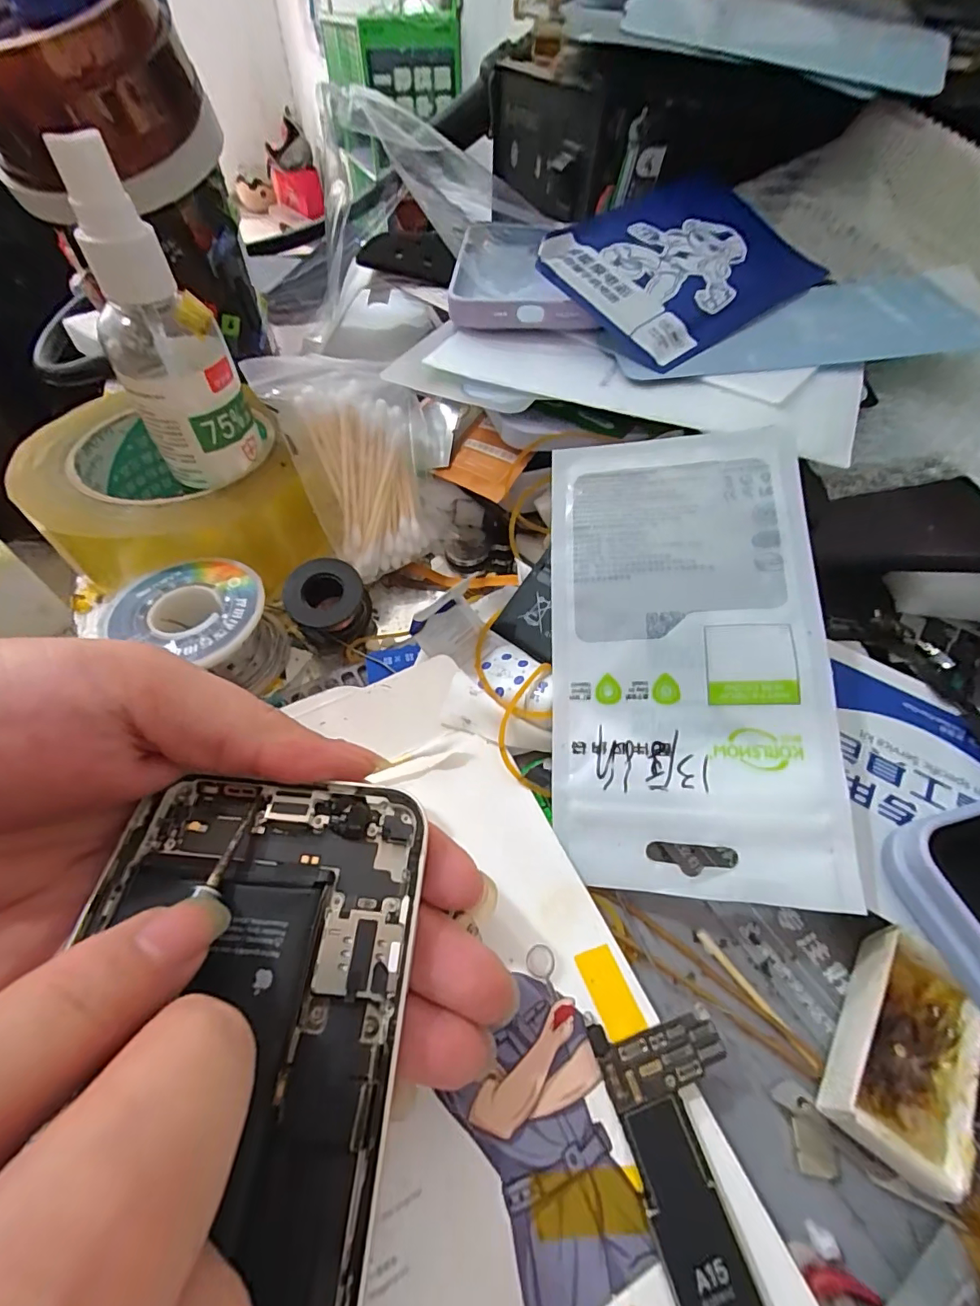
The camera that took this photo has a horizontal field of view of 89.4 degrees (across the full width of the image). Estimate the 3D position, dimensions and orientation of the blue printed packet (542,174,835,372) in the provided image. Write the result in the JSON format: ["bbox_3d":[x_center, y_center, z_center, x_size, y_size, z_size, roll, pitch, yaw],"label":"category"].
[{"bbox_3d":[0.094,-0.185,0.234,0.137,0.008,0.083,-38,79,-20],"label":"blue printed packet"}]

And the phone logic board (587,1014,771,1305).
[{"bbox_3d":[0.049,0.122,0.102,0.028,0.007,0.076,-13,55,-11],"label":"phone logic board"}]

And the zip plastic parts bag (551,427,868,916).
[{"bbox_3d":[0.060,-0.004,0.158,0.080,0.007,0.148,-2,74,16],"label":"zip plastic parts bag"}]

